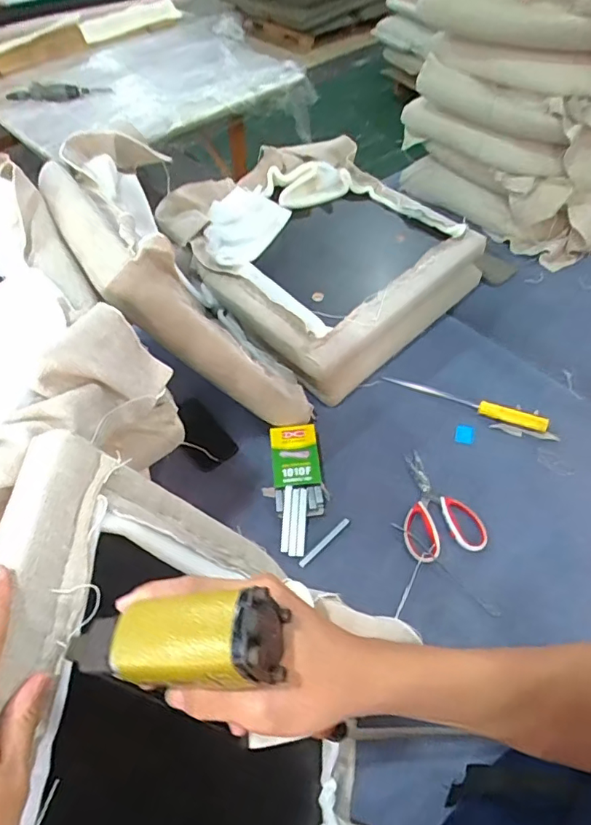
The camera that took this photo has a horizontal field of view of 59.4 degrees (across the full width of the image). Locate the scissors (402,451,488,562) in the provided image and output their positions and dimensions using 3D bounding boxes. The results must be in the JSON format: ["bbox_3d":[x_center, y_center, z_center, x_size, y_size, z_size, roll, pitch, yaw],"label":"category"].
[{"bbox_3d":[0.212,0.137,0.803,0.117,0.009,0.178,-10,52,-4],"label":"scissors"}]

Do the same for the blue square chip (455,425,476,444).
[{"bbox_3d":[0.291,0.037,0.891,0.030,0.007,0.035,13,54,13],"label":"blue square chip"}]

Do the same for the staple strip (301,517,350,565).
[{"bbox_3d":[0.043,0.194,0.775,0.100,0.008,0.010,-37,59,-23],"label":"staple strip"}]

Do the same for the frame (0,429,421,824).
[{"bbox_3d":[-0.049,0.324,0.452,0.066,0.543,0.434,-18,49,23],"label":"frame"}]

